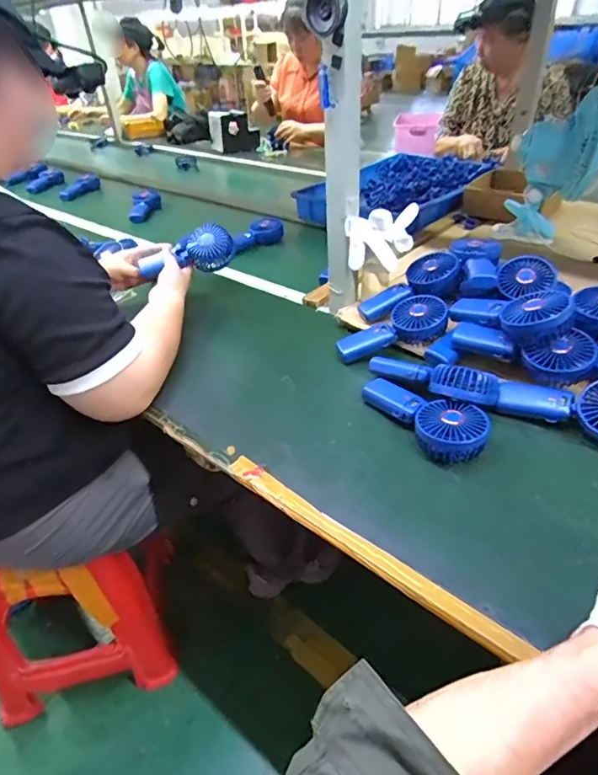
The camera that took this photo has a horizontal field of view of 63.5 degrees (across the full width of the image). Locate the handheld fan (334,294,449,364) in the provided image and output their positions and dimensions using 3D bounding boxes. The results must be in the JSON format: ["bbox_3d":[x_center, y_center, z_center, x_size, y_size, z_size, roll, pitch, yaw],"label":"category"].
[{"bbox_3d":[0.152,-0.091,0.790,0.184,0.043,0.084,-24,38,3],"label":"handheld fan"}]

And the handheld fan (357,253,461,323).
[{"bbox_3d":[0.196,-0.164,0.837,0.187,0.059,0.077,-29,39,4],"label":"handheld fan"}]

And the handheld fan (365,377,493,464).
[{"bbox_3d":[0.159,0.037,0.646,0.083,0.050,0.189,-29,44,-30],"label":"handheld fan"}]

